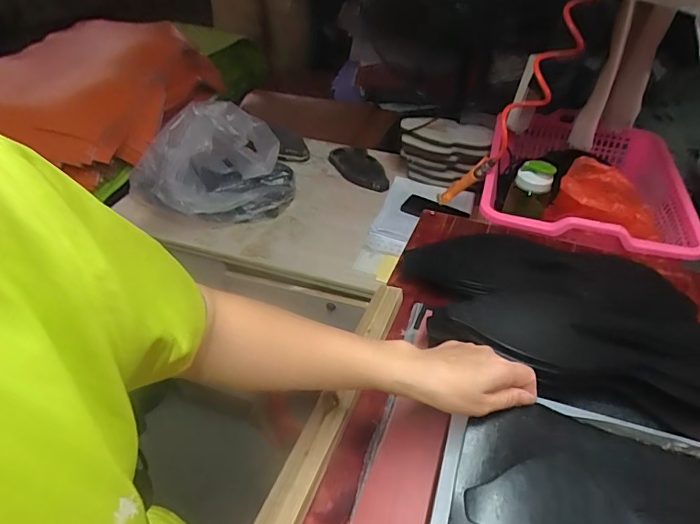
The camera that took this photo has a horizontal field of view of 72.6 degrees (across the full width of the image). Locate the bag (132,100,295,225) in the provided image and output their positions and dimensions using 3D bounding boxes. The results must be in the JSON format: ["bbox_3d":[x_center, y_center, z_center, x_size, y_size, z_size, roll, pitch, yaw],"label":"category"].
[{"bbox_3d":[-0.286,-0.219,1.082,0.294,0.252,0.200,-26,47,-28],"label":"bag"}]

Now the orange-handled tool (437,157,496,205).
[{"bbox_3d":[0.244,-0.172,1.022,0.040,0.257,0.035,-19,83,-20],"label":"orange-handled tool"}]

